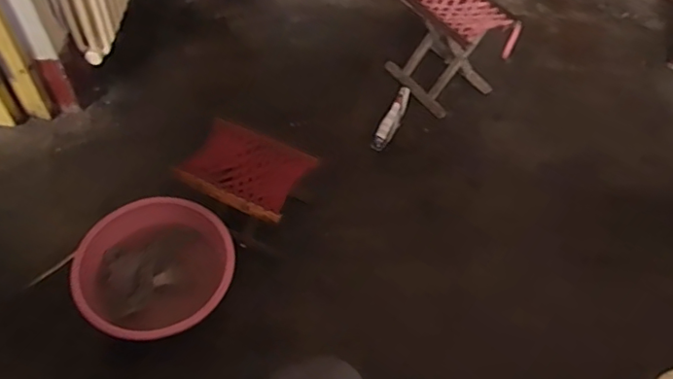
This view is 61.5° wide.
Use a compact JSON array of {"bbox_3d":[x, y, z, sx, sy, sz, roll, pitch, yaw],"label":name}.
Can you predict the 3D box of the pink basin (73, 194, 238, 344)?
[{"bbox_3d":[-0.439,0.181,1.339,0.345,0.128,0.330,2,55,-3],"label":"pink basin"}]

